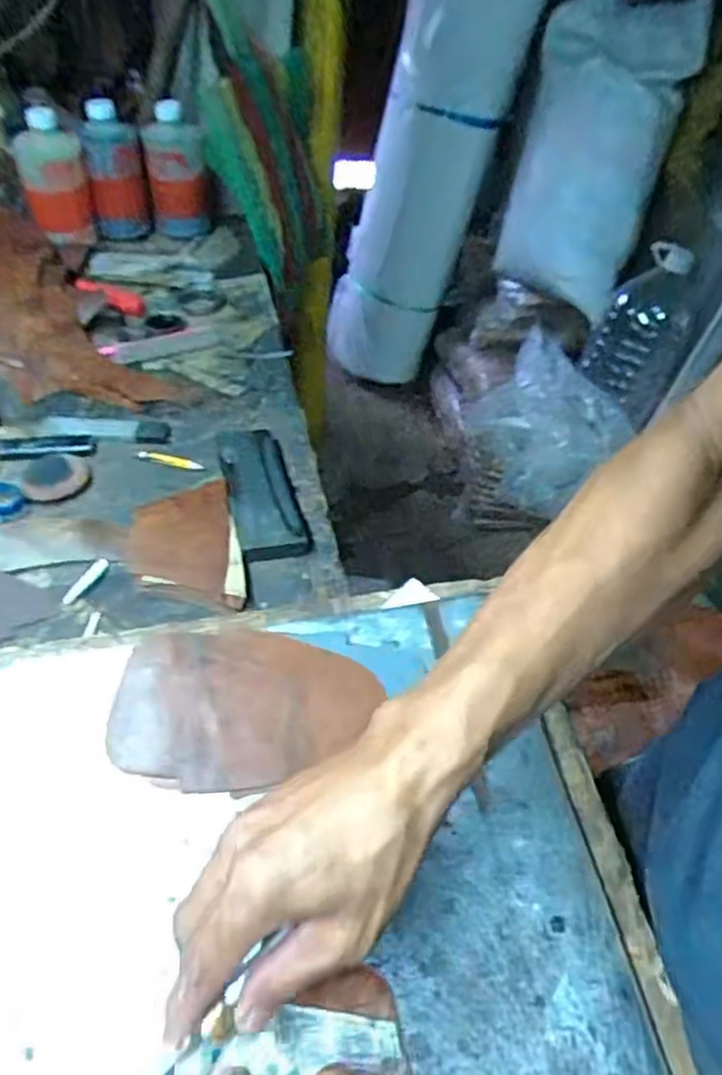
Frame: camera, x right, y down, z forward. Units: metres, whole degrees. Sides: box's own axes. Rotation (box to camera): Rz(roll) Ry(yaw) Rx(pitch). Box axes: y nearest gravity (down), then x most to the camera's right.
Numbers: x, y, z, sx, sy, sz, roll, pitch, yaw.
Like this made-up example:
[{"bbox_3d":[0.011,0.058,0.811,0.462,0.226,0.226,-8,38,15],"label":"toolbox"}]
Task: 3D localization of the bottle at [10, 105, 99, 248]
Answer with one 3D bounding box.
[{"bbox_3d":[-0.359,-0.412,0.865,0.074,0.149,0.056,-10,49,-17],"label":"bottle"}]

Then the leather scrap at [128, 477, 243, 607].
[{"bbox_3d":[-0.136,0.004,0.557,0.075,0.007,0.124,-6,48,-12],"label":"leather scrap"}]

